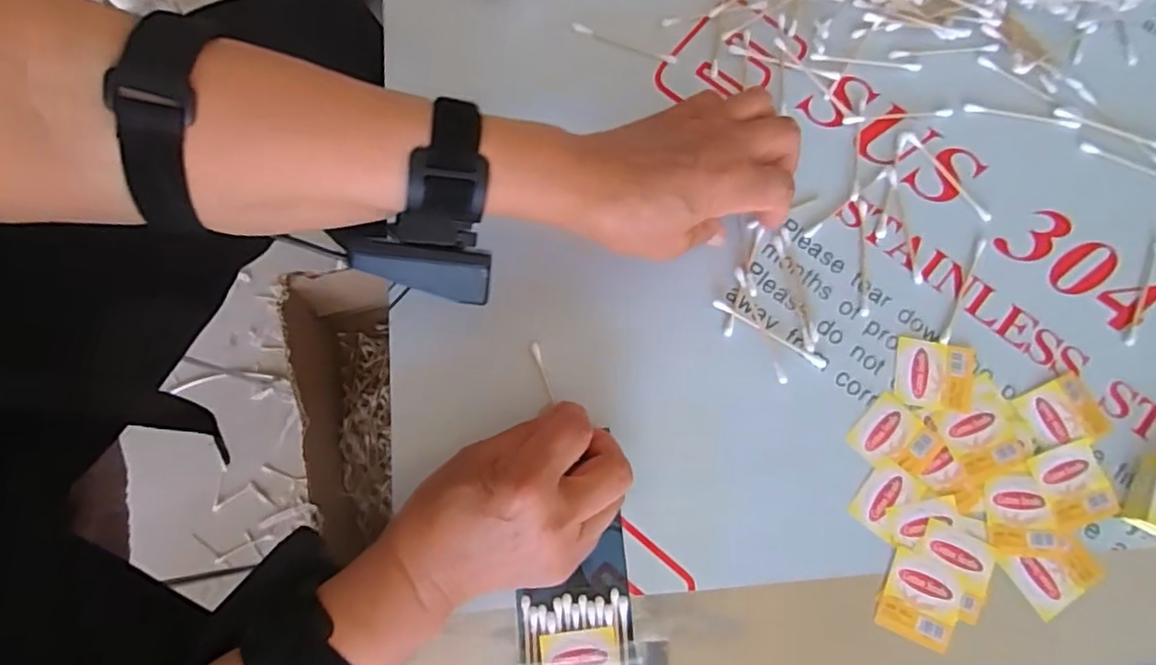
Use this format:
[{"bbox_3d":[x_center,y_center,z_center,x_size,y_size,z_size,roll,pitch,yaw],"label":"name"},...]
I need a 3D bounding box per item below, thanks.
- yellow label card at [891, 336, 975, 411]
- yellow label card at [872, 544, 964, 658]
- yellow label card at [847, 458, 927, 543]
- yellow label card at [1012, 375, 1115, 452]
[{"bbox_3d":[0.208,0.025,0.364,0.044,0.004,0.039,12,77,2],"label":"yellow label card"},{"bbox_3d":[0.184,0.142,0.334,0.039,0.004,0.043,23,78,4],"label":"yellow label card"},{"bbox_3d":[0.172,0.093,0.349,0.028,0.004,0.038,36,79,7],"label":"yellow label card"},{"bbox_3d":[0.278,0.048,0.361,0.046,0.004,0.037,-23,73,-3],"label":"yellow label card"}]

